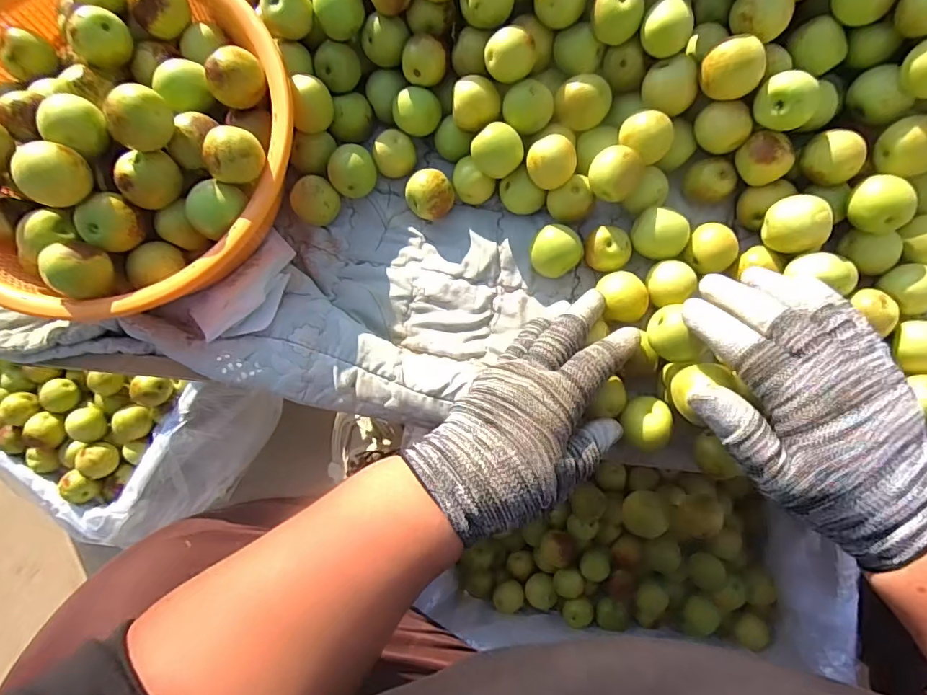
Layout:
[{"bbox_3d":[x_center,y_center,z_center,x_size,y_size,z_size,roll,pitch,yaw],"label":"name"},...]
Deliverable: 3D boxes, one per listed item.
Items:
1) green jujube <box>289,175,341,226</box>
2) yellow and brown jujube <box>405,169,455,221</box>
[{"bbox_3d":[-0.117,-0.116,0.405,0.032,0.032,0.035,-1,83,6],"label":"green jujube"},{"bbox_3d":[-0.026,-0.119,0.393,0.034,0.032,0.034,-1,83,6],"label":"yellow and brown jujube"}]

